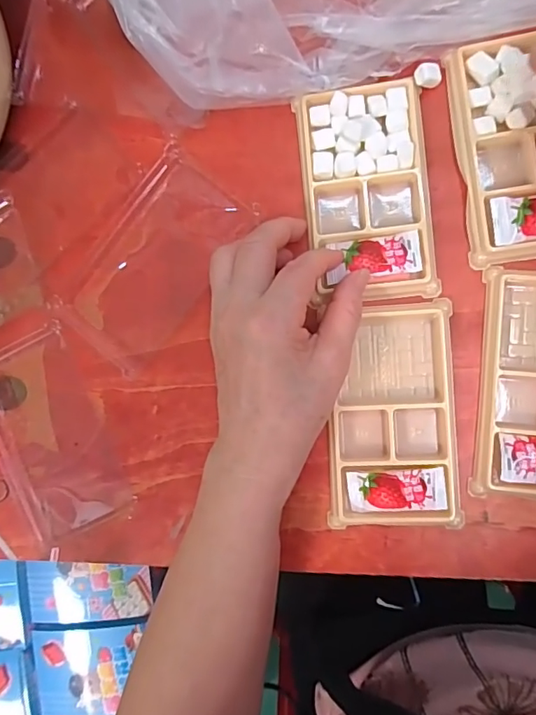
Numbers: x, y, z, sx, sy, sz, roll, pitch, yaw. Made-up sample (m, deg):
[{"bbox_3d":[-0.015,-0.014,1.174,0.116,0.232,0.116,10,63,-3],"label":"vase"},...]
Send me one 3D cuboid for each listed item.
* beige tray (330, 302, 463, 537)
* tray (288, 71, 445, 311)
[{"bbox_3d":[0.076,0.036,0.300,0.077,0.013,0.135,-3,89,8],"label":"beige tray"},{"bbox_3d":[0.062,-0.103,0.306,0.077,0.019,0.133,-5,88,8],"label":"tray"}]

